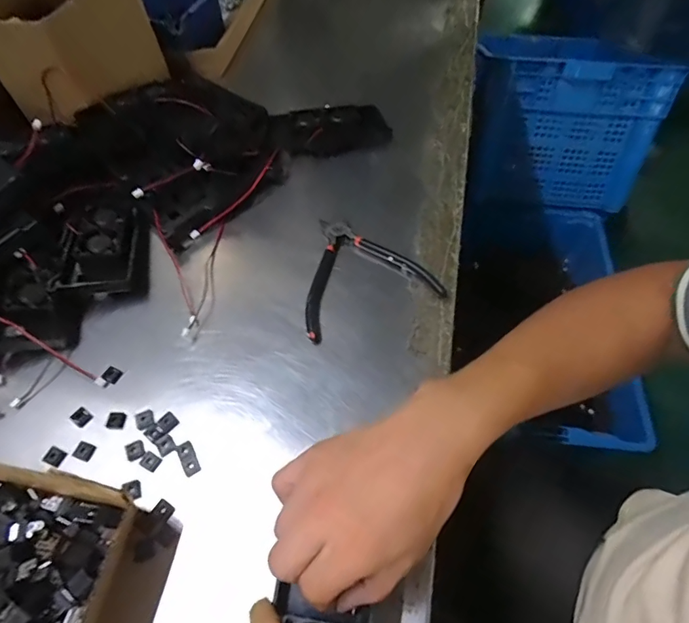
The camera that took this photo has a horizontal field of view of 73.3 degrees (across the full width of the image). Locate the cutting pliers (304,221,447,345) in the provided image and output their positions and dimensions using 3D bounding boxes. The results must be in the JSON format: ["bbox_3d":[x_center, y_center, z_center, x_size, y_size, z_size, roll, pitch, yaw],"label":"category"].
[{"bbox_3d":[0.010,-0.045,0.444,0.129,0.013,0.124,-18,60,-9],"label":"cutting pliers"}]

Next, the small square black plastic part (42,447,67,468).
[{"bbox_3d":[-0.230,0.115,0.368,0.015,0.006,0.013,20,61,13],"label":"small square black plastic part"}]

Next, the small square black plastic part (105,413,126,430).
[{"bbox_3d":[-0.187,0.089,0.380,0.014,0.005,0.014,0,58,2],"label":"small square black plastic part"}]

